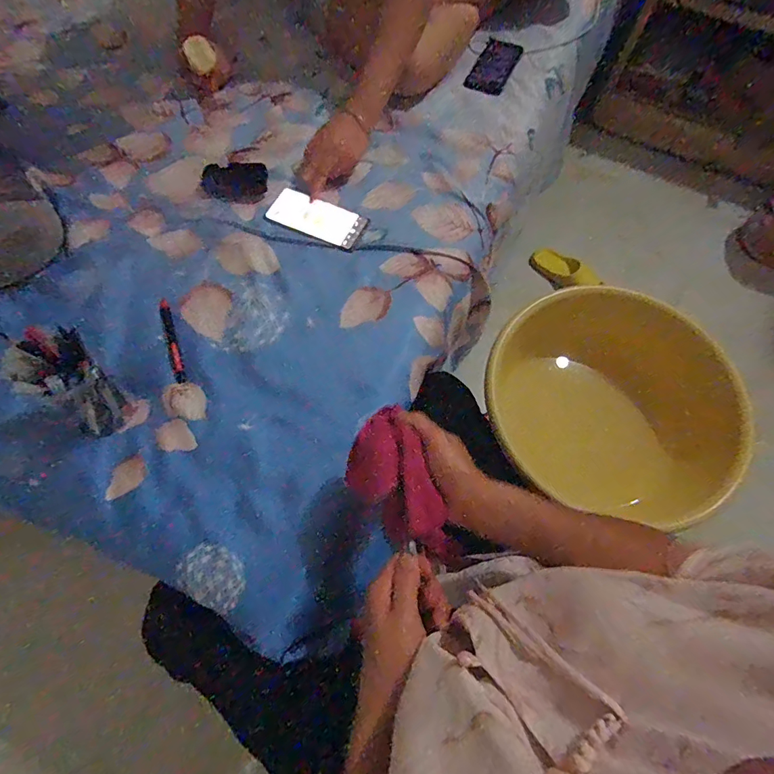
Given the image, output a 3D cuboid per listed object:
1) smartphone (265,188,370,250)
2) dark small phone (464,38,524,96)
[{"bbox_3d":[-0.117,-0.281,0.740,0.163,0.009,0.072,25,68,9],"label":"smartphone"},{"bbox_3d":[0.225,-0.669,0.923,0.075,0.013,0.187,23,68,8],"label":"dark small phone"}]

